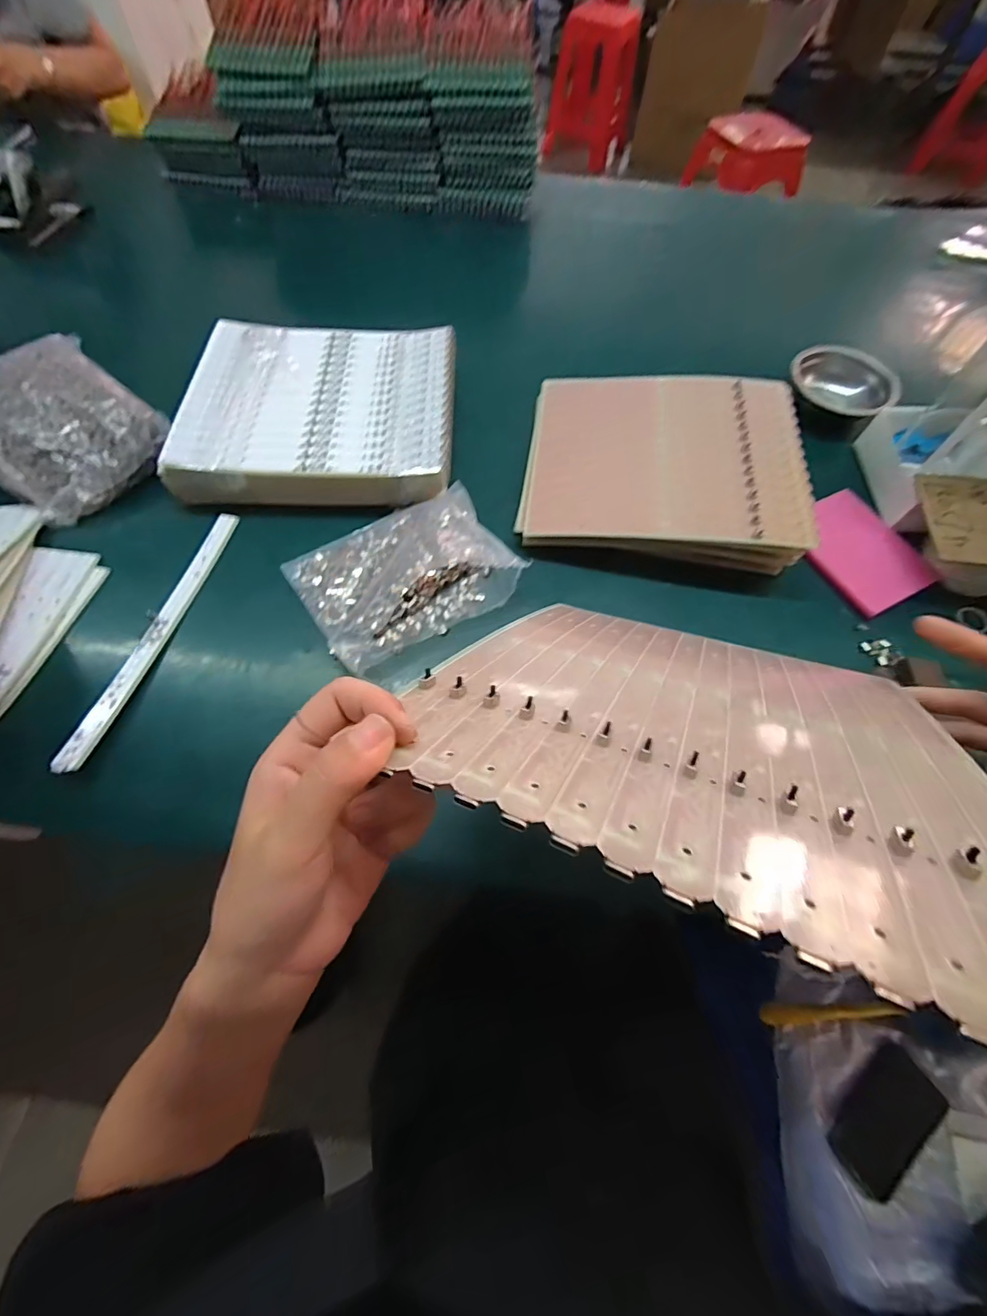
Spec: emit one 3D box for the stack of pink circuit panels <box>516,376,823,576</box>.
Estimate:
[{"bbox_3d":[0.187,-0.219,0.542,0.294,0.054,0.263,7,64,1],"label":"stack of pink circuit panels"}]

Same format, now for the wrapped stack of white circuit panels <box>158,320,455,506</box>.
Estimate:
[{"bbox_3d":[-0.189,-0.281,0.557,0.290,0.053,0.268,0,64,-2],"label":"wrapped stack of white circuit panels"}]

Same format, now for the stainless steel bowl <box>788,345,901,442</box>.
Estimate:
[{"bbox_3d":[0.440,-0.338,0.629,0.130,0.056,0.116,33,67,13],"label":"stainless steel bowl"}]

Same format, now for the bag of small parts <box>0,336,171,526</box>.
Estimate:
[{"bbox_3d":[-0.481,-0.259,0.526,0.227,0.067,0.171,37,68,15],"label":"bag of small parts"}]

